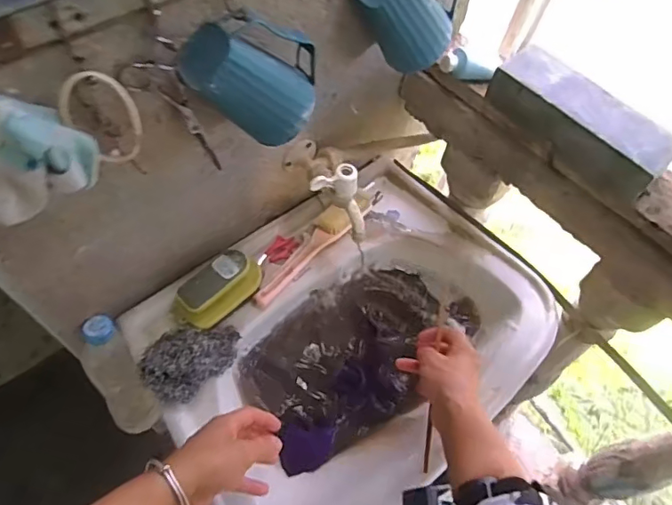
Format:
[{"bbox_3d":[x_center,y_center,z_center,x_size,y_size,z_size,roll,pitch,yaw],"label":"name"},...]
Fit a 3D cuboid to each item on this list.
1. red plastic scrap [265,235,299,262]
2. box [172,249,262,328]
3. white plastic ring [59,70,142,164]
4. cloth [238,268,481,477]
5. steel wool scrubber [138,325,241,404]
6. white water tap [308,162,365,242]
[{"bbox_3d":[-0.072,-0.003,0.699,0.032,0.010,0.042,27,60,12],"label":"red plastic scrap"},{"bbox_3d":[-0.139,0.044,0.621,0.108,0.059,0.054,-35,67,-23],"label":"box"},{"bbox_3d":[-0.176,-0.097,0.388,0.051,0.092,0.011,-12,60,-12],"label":"white plastic ring"},{"bbox_3d":[0.040,0.131,0.680,0.303,0.047,0.179,-25,64,-18],"label":"cloth"},{"bbox_3d":[-0.168,0.115,0.591,0.080,0.044,0.113,36,62,16],"label":"steel wool scrubber"},{"bbox_3d":[0.011,-0.053,0.581,0.034,0.103,0.044,10,52,38],"label":"white water tap"}]

